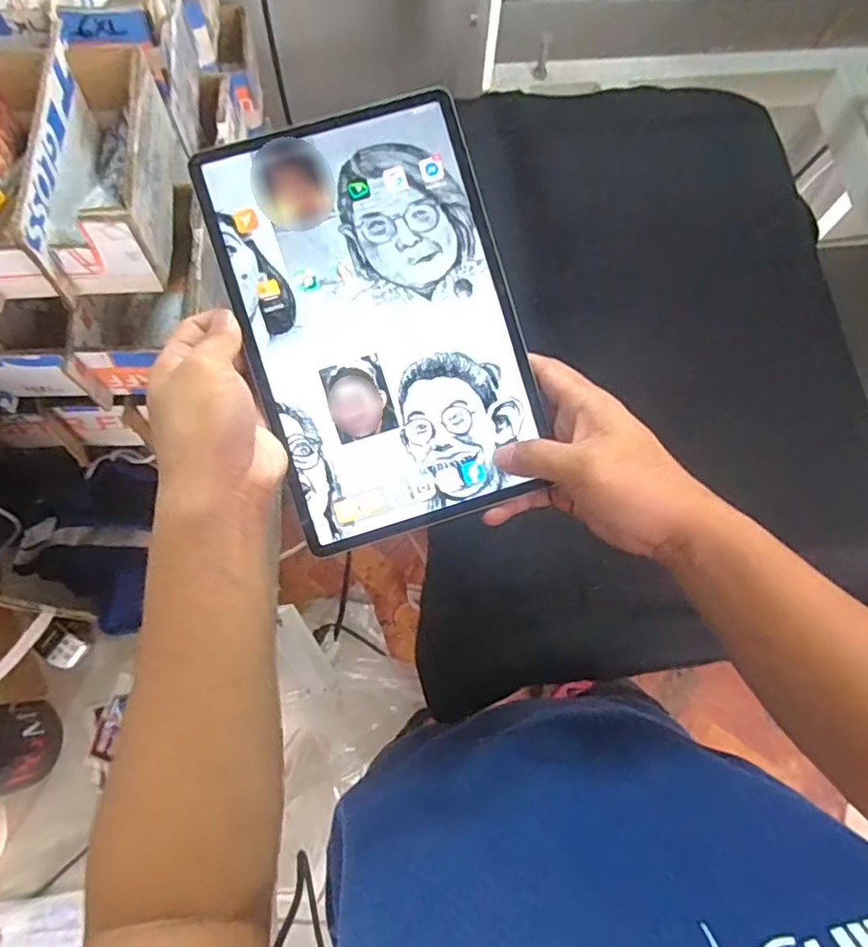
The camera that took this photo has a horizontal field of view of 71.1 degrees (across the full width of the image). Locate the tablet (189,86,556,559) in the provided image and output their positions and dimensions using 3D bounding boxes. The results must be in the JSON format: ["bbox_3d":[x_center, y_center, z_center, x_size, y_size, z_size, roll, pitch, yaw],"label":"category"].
[{"bbox_3d":[-0.032,-0.090,0.368,0.159,0.005,0.246,-17,92,-4],"label":"tablet"}]

